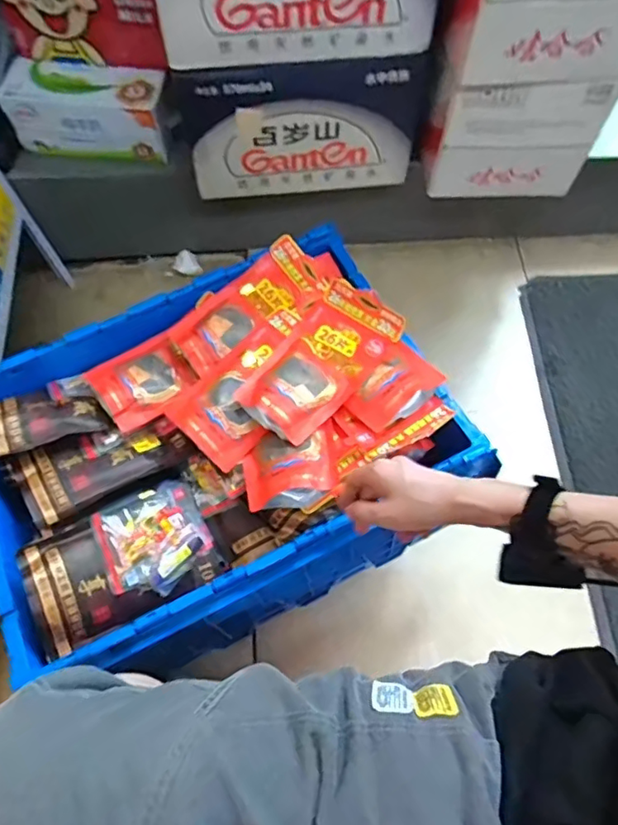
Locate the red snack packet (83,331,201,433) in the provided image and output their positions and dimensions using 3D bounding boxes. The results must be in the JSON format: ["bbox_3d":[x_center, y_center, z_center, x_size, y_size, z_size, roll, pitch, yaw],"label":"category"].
[{"bbox_3d":[-0.221,-0.045,0.766,0.123,0.032,0.112,-35,71,-16],"label":"red snack packet"}]

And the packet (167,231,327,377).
[{"bbox_3d":[-0.083,-0.145,0.782,0.217,0.035,0.114,-37,63,-6],"label":"packet"}]

